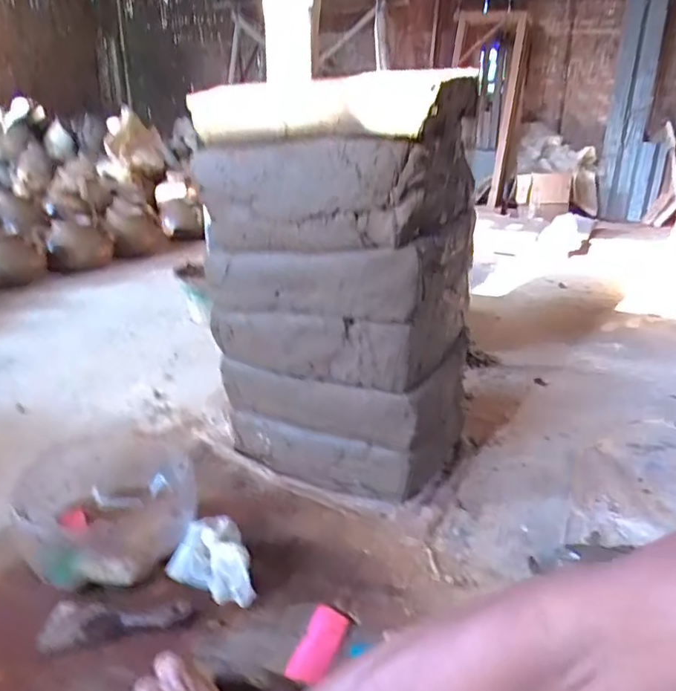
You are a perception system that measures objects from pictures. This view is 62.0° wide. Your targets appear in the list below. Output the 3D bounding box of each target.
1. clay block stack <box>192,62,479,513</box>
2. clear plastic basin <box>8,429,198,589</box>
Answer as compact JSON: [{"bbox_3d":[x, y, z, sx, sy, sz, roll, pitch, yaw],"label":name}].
[{"bbox_3d":[0.005,-0.071,0.975,0.394,0.607,0.281,11,24,23],"label":"clay block stack"},{"bbox_3d":[-0.344,0.246,0.854,0.247,0.130,0.271,0,22,0],"label":"clear plastic basin"}]

